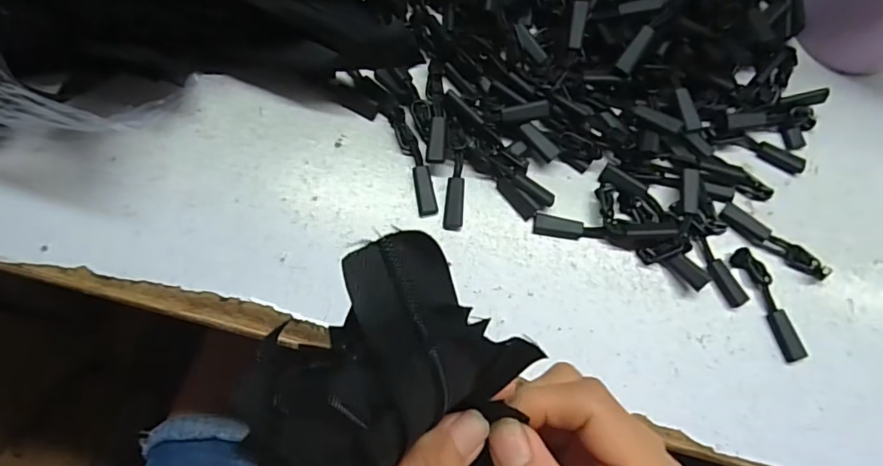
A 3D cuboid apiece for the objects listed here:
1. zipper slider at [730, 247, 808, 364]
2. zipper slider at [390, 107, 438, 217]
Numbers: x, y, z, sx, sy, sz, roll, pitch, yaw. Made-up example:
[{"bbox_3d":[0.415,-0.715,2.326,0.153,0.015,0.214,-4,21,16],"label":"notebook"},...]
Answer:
[{"bbox_3d":[0.156,0.033,0.250,0.013,0.005,0.056,-22,77,-7],"label":"zipper slider"},{"bbox_3d":[-0.013,-0.036,0.263,0.011,0.005,0.058,-16,77,-5],"label":"zipper slider"}]

